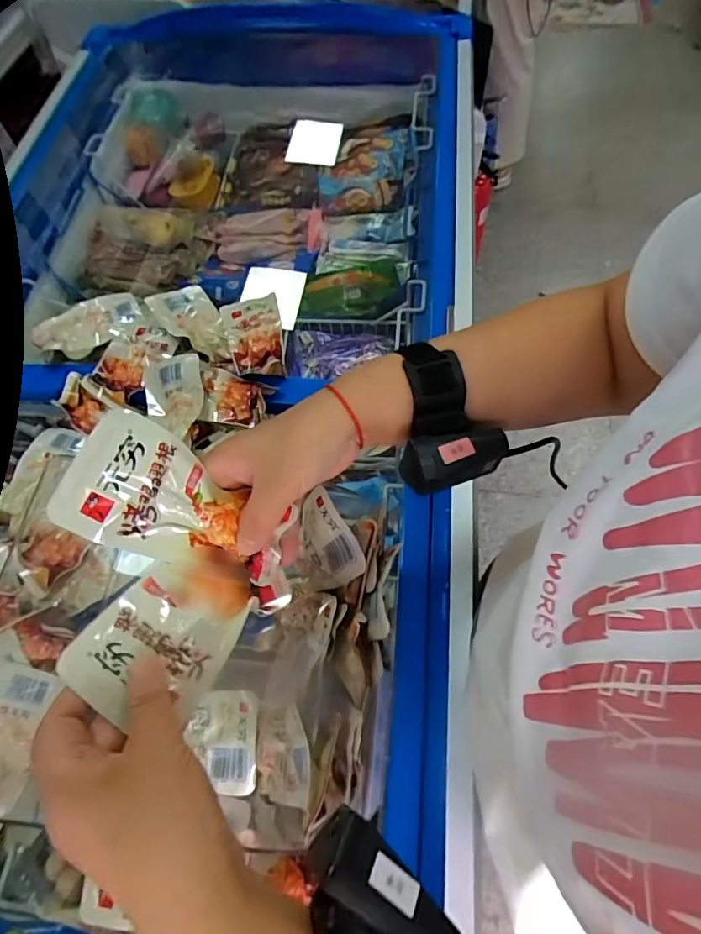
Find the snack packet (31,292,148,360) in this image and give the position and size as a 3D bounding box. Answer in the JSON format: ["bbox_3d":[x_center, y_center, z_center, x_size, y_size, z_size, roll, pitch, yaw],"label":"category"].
[{"bbox_3d":[-0.334,-0.183,0.628,0.129,0.017,0.073,-29,78,-21],"label":"snack packet"}]

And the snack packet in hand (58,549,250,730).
[{"bbox_3d":[-0.104,0.097,0.294,0.075,0.015,0.107,45,51,-13],"label":"snack packet in hand"}]

